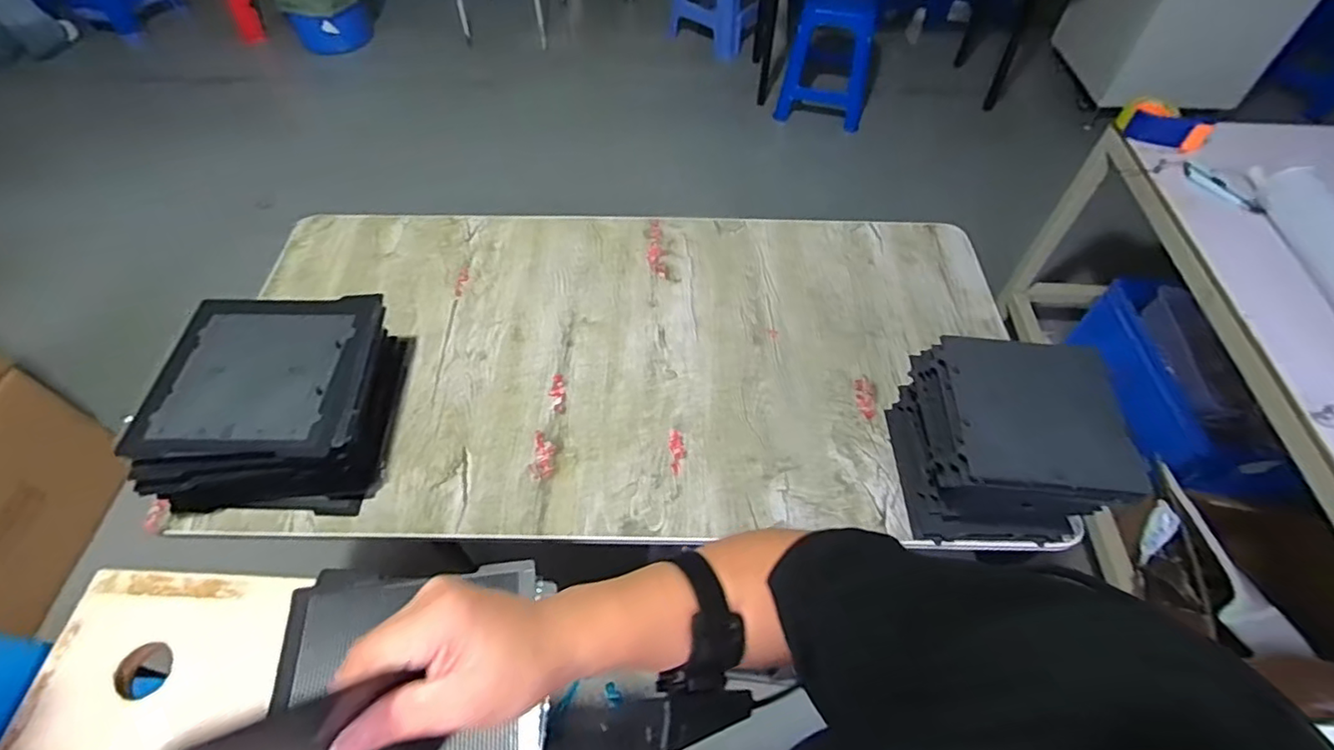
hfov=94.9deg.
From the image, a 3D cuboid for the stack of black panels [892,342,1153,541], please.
[{"bbox_3d":[0.410,0.074,0.743,0.209,0.168,0.200,1,55,-1],"label":"stack of black panels"}]

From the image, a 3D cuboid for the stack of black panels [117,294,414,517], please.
[{"bbox_3d":[-0.496,0.033,0.788,0.252,0.124,0.250,-1,55,-2],"label":"stack of black panels"}]

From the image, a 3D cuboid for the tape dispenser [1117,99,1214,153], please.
[{"bbox_3d":[1.131,-0.569,1.399,0.091,0.065,0.181,-39,64,-24],"label":"tape dispenser"}]

